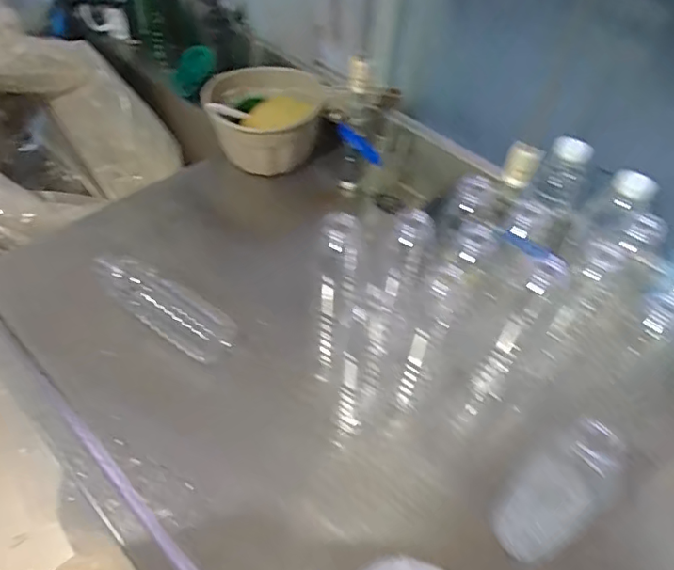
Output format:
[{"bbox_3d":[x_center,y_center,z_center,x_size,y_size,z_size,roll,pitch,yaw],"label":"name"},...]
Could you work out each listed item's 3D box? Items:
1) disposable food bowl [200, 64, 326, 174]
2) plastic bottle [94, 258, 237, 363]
[{"bbox_3d":[-0.116,-0.274,0.903,0.176,0.114,0.160,3,48,-3],"label":"disposable food bowl"},{"bbox_3d":[-0.211,0.024,0.676,0.194,0.054,0.065,32,53,21],"label":"plastic bottle"}]

